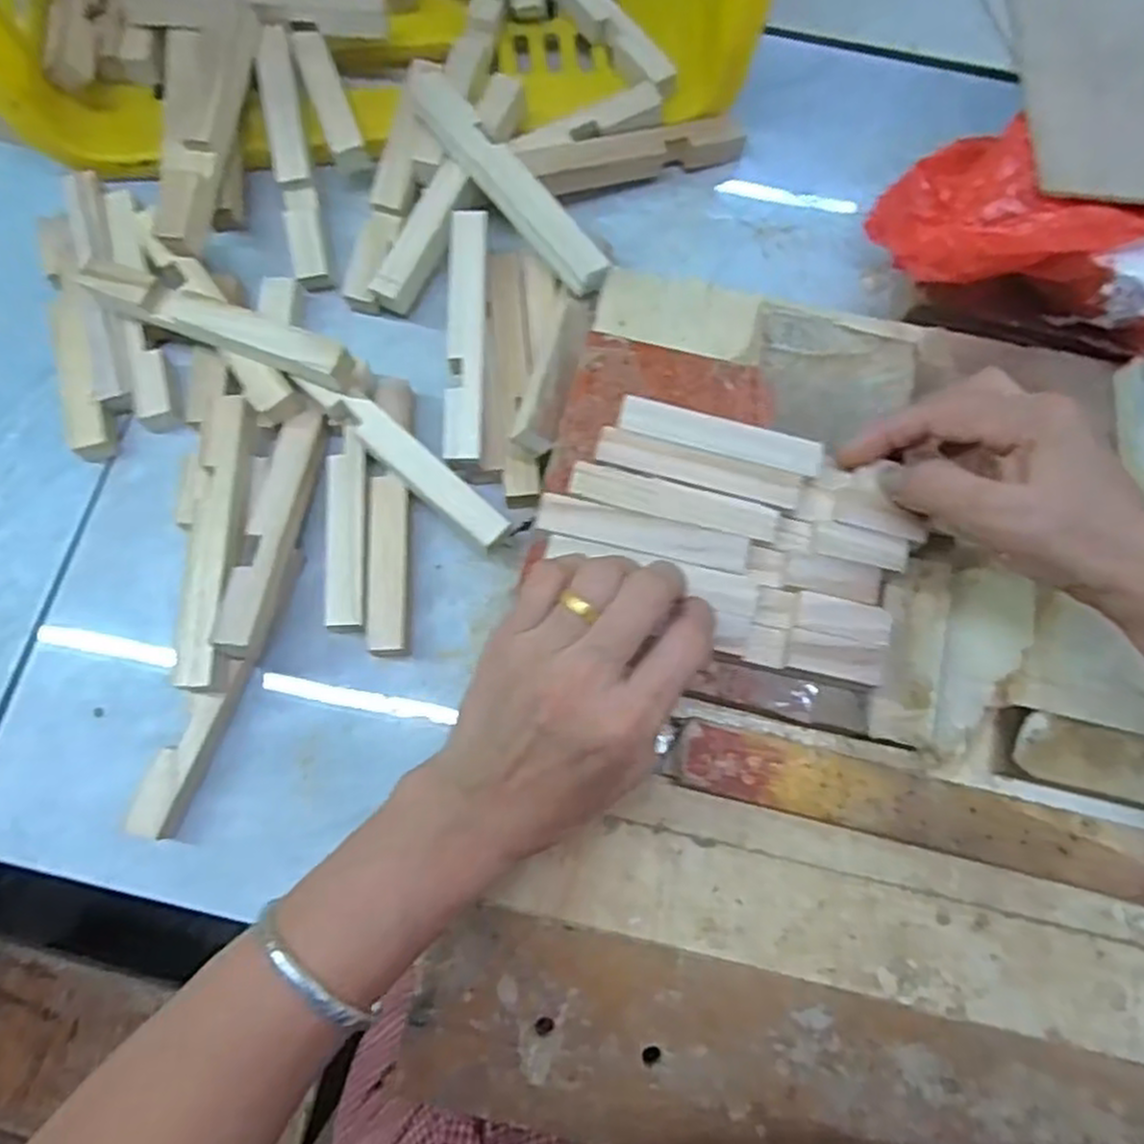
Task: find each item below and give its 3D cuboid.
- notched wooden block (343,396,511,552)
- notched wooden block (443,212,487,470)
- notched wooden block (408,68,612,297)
[{"bbox_3d":[-0.076,-0.050,0.393,0.105,0.018,0.020,41,77,10],"label":"notched wooden block"},{"bbox_3d":[-0.056,-0.127,0.416,0.020,0.022,0.149,0,74,-1],"label":"notched wooden block"},{"bbox_3d":[-0.039,-0.220,0.424,0.024,0.018,0.165,-38,78,-11],"label":"notched wooden block"}]

